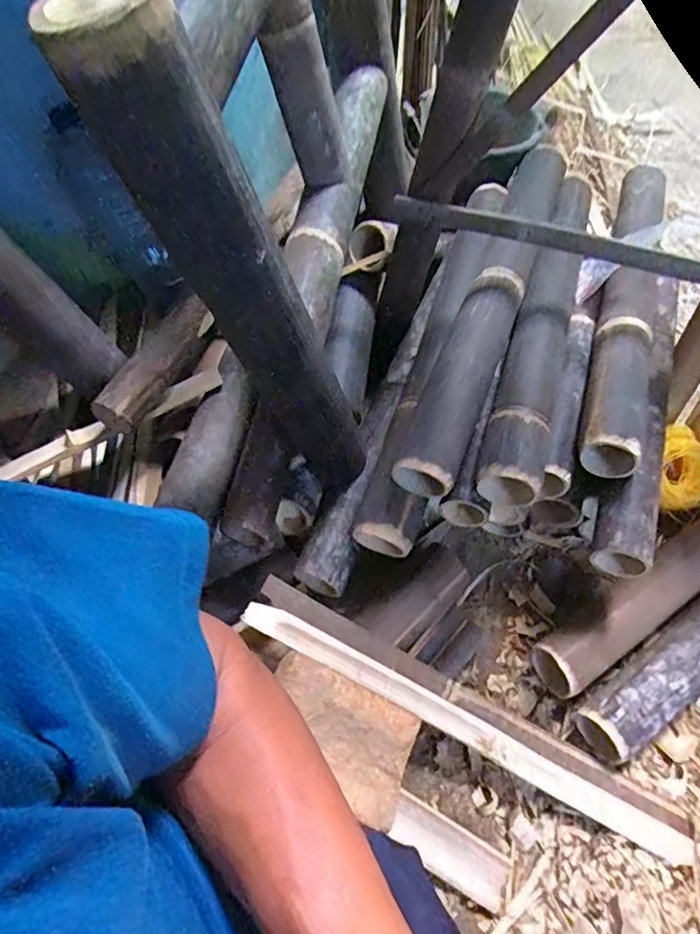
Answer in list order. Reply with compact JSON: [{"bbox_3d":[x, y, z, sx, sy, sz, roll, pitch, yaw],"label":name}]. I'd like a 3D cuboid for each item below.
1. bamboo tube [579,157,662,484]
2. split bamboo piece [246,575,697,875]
[{"bbox_3d":[0.373,-0.214,0.726,0.082,0.073,0.547,17,59,8],"label":"bamboo tube"},{"bbox_3d":[0.128,0.277,0.611,0.531,0.028,0.066,29,59,4],"label":"split bamboo piece"}]

